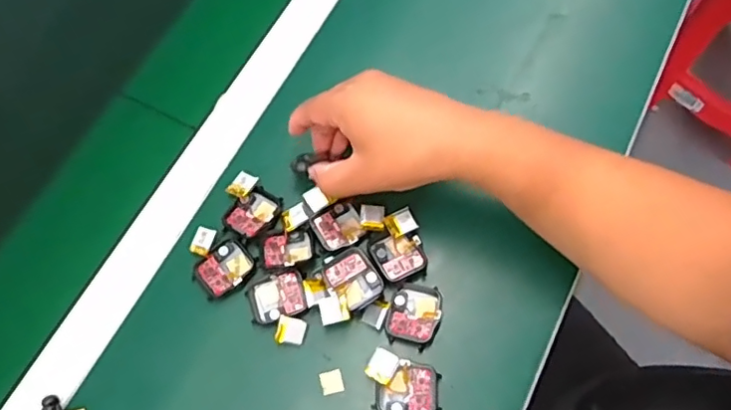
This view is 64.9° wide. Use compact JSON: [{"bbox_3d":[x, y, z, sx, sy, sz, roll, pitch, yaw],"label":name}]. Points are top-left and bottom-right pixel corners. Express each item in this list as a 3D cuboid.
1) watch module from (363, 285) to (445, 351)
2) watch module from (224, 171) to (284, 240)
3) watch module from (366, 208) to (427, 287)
[{"bbox_3d":[0.029,0.081,0.436,0.054,0.015,0.045,16,70,9],"label":"watch module"},{"bbox_3d":[-0.096,0.001,0.469,0.049,0.007,0.045,39,75,17],"label":"watch module"},{"bbox_3d":[0.025,0.033,0.451,0.041,0.011,0.053,-19,68,-4],"label":"watch module"}]

